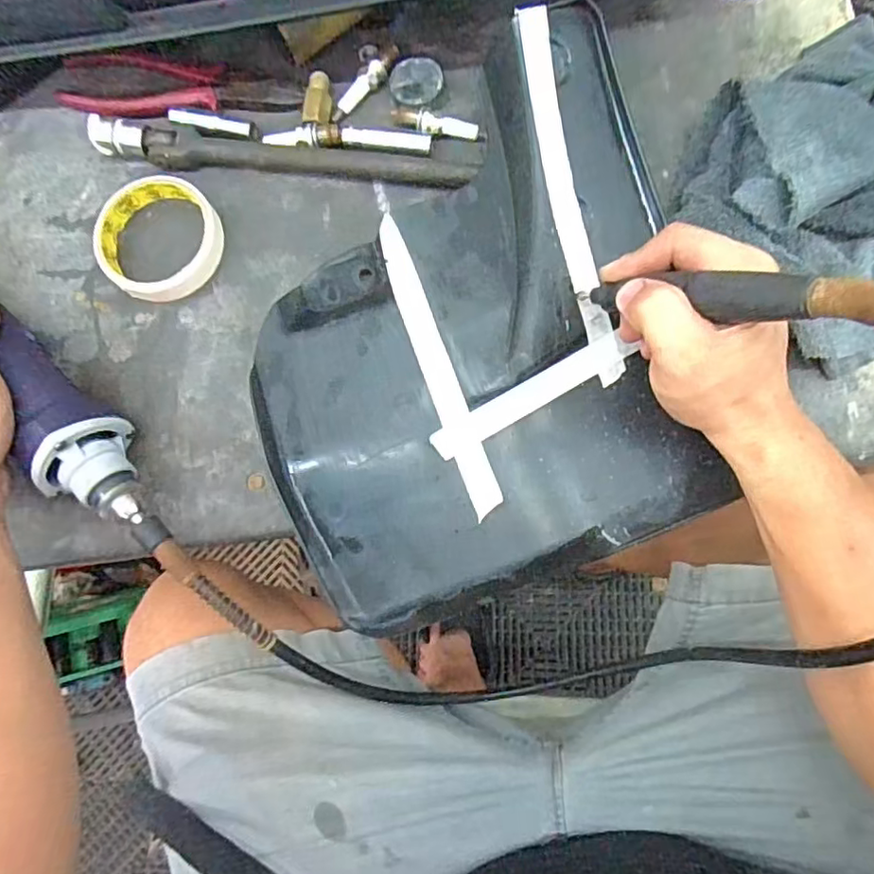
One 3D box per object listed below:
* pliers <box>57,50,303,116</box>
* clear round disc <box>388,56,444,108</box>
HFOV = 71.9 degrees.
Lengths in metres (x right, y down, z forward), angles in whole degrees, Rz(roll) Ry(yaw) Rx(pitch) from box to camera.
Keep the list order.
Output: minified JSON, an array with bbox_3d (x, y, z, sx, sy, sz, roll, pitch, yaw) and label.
[{"bbox_3d":[-0.194,-0.255,0.448,0.186,0.019,0.047,5,82,4],"label":"pliers"},{"bbox_3d":[-0.014,-0.256,0.434,0.037,0.004,0.040,0,82,3],"label":"clear round disc"}]

